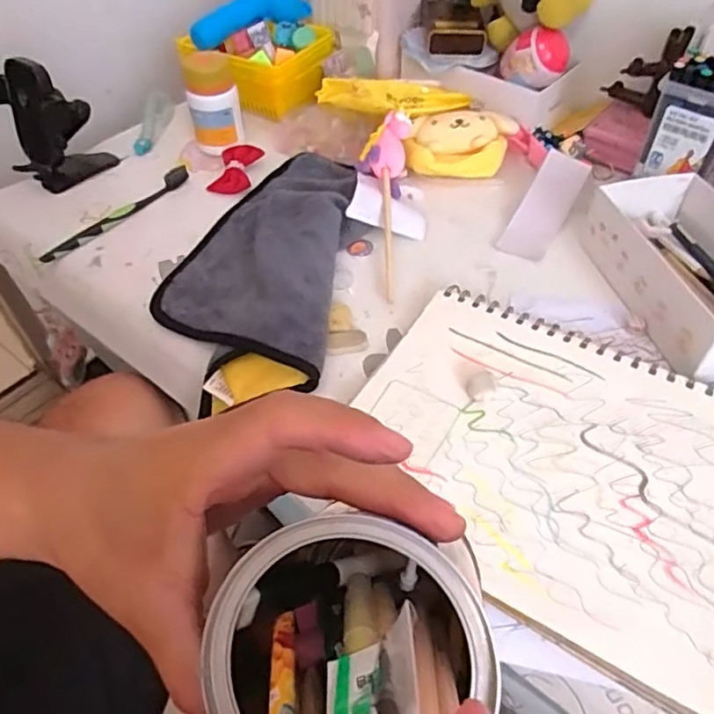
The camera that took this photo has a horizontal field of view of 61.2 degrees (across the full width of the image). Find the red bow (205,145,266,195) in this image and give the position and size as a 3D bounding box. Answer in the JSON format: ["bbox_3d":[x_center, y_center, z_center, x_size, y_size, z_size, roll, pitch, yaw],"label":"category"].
[{"bbox_3d":[-0.124,-0.193,0.620,0.043,0.013,0.067,9,52,10],"label":"red bow"}]

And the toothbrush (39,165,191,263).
[{"bbox_3d":[-0.229,-0.138,0.581,0.019,0.018,0.165,35,61,27],"label":"toothbrush"}]

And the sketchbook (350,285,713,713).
[{"bbox_3d":[0.135,0.067,0.396,0.276,0.018,0.210,25,57,21],"label":"sketchbook"}]

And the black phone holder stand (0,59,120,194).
[{"bbox_3d":[-0.311,-0.234,0.608,0.082,0.097,0.079,32,58,26],"label":"black phone holder stand"}]

